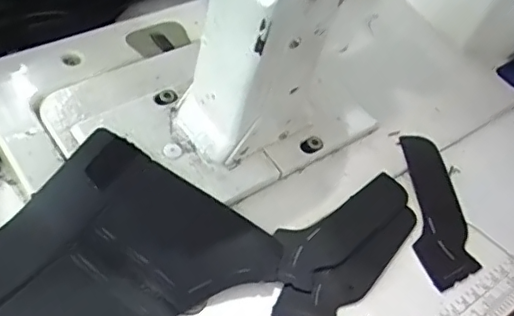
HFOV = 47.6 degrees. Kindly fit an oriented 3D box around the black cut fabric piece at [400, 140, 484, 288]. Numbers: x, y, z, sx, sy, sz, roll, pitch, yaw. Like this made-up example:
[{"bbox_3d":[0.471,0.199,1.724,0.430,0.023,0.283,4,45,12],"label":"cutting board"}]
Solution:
[{"bbox_3d":[0.122,0.031,0.403,0.038,0.006,0.125,1,50,-6],"label":"black cut fabric piece"}]

